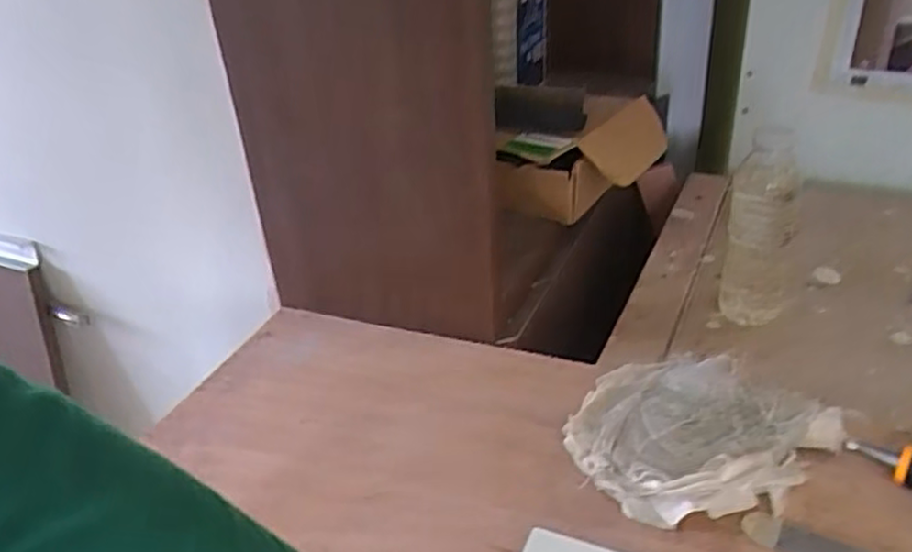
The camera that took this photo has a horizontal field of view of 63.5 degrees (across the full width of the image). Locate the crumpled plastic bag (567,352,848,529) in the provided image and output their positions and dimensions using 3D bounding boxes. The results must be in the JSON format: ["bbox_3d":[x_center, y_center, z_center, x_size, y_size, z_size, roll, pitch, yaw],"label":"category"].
[{"bbox_3d":[0.173,0.112,0.552,0.170,0.039,0.167,-27,38,-32],"label":"crumpled plastic bag"}]

